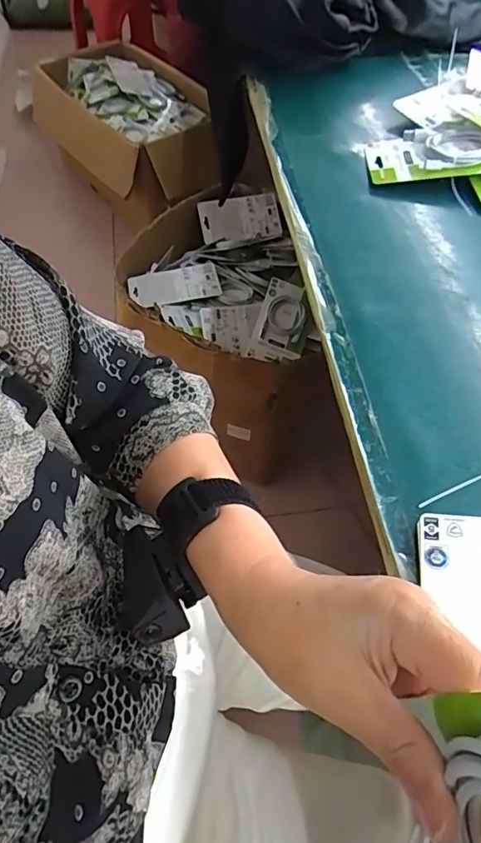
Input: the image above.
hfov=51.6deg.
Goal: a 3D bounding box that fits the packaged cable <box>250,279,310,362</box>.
[{"bbox_3d":[0.085,-0.199,0.951,0.097,0.020,0.154,16,72,4],"label":"packaged cable"}]

